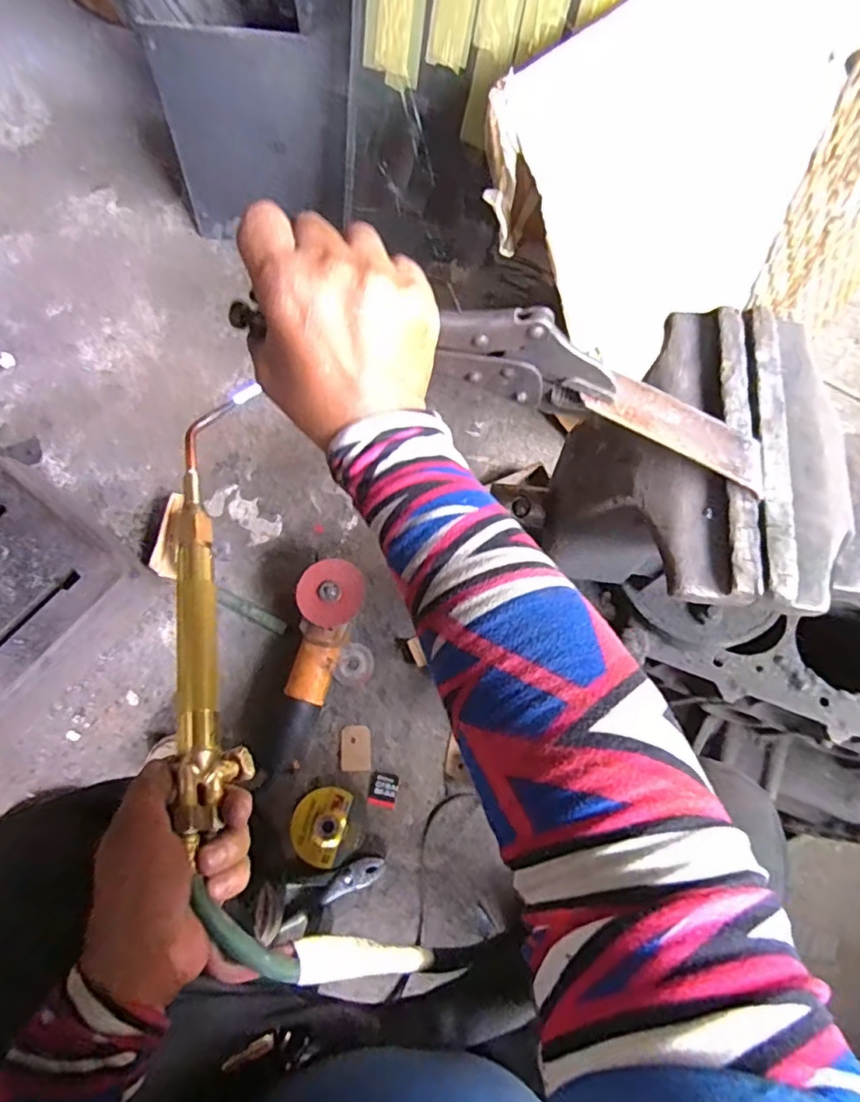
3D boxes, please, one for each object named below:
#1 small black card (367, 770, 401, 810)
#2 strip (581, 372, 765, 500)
[{"bbox_3d":[-0.063,0.328,0.802,0.038,0.005,0.044,15,70,3],"label":"small black card"},{"bbox_3d":[0.145,-0.072,0.338,0.119,0.005,0.037,24,67,-9],"label":"strip"}]

